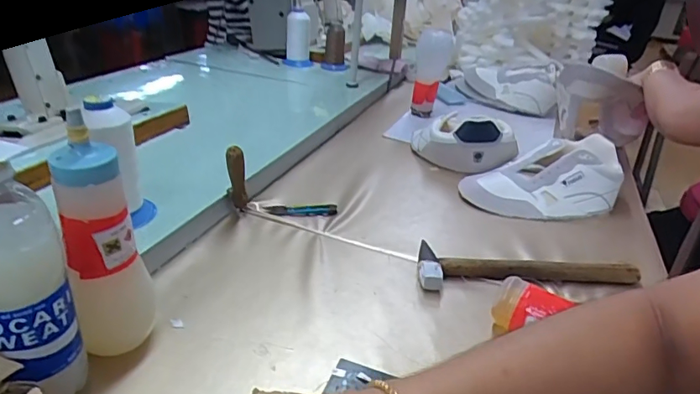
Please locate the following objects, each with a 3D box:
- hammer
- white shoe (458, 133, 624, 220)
[{"bbox_3d":[0.204,0.088,0.571,0.254,0.031,0.060,4,28,-4],"label":"hammer"},{"bbox_3d":[0.288,-0.030,0.741,0.239,0.088,0.131,0,28,-12],"label":"white shoe"}]

